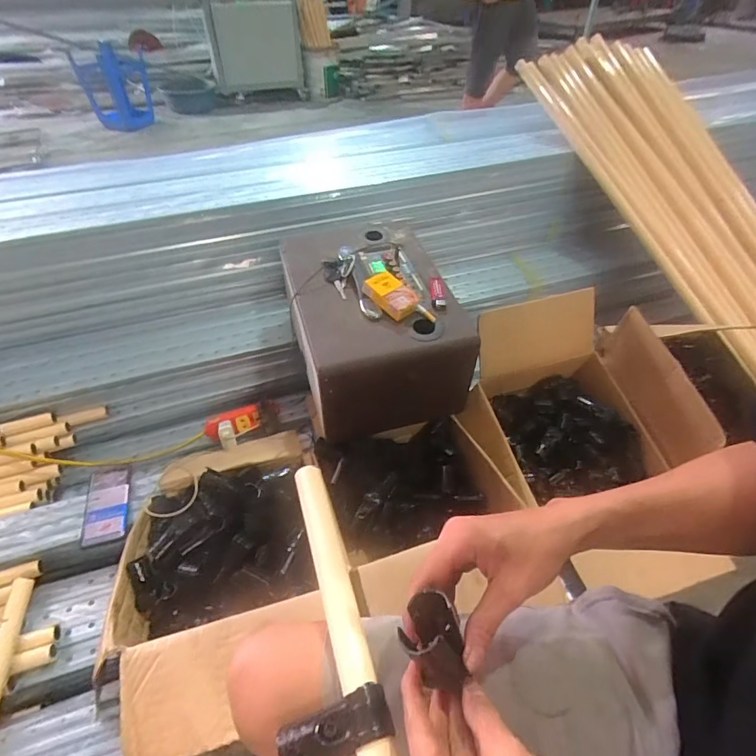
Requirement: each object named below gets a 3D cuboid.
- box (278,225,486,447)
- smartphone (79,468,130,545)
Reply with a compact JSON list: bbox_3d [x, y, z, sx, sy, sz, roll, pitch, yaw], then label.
[{"bbox_3d":[-0.018,-0.115,0.900,0.278,0.212,0.374,-13,45,-14],"label":"box"},{"bbox_3d":[-0.501,0.233,0.844,0.071,0.014,0.145,-5,51,-16],"label":"smartphone"}]

